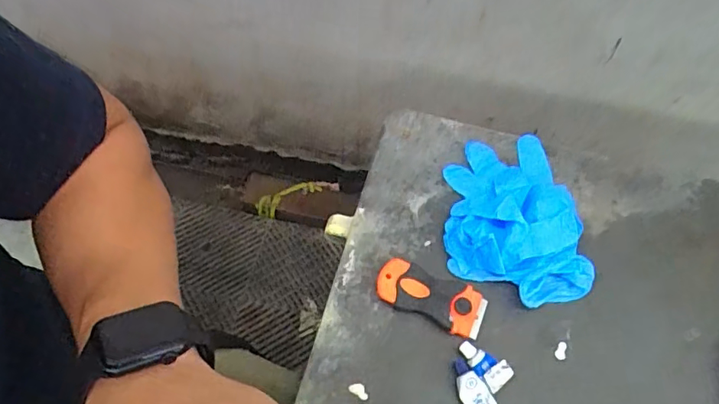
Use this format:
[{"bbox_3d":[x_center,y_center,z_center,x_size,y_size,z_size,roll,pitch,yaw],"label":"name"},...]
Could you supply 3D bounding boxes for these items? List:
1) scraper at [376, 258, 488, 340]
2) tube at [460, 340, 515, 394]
[{"bbox_3d":[0.062,0.081,0.453,0.095,0.012,0.044,22,62,10],"label":"scraper"},{"bbox_3d":[0.102,0.131,0.426,0.024,0.008,0.044,-40,69,-22],"label":"tube"}]

